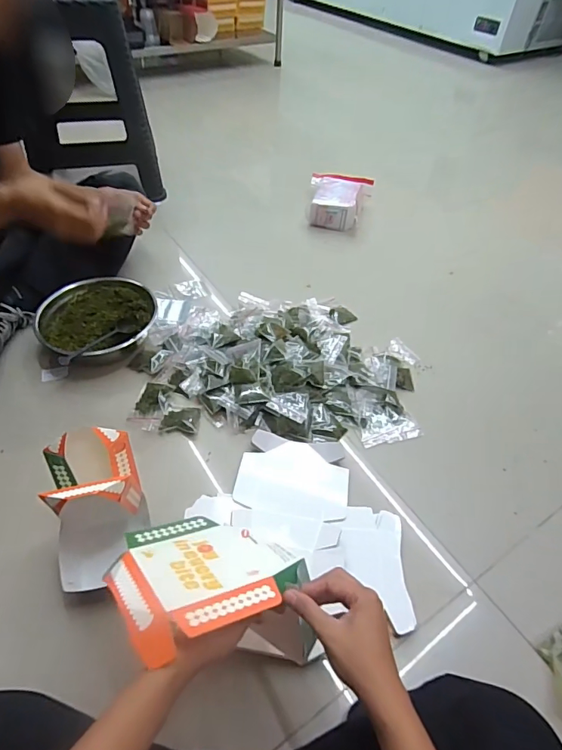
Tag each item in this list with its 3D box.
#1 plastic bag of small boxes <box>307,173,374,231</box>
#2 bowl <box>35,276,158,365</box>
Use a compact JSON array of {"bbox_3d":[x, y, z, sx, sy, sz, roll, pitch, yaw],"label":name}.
[{"bbox_3d":[0.175,-0.525,1.316,0.182,0.079,0.228,7,48,3],"label":"plastic bag of small boxes"},{"bbox_3d":[-0.375,-0.113,0.921,0.230,0.074,0.197,-33,57,-28],"label":"bowl"}]

